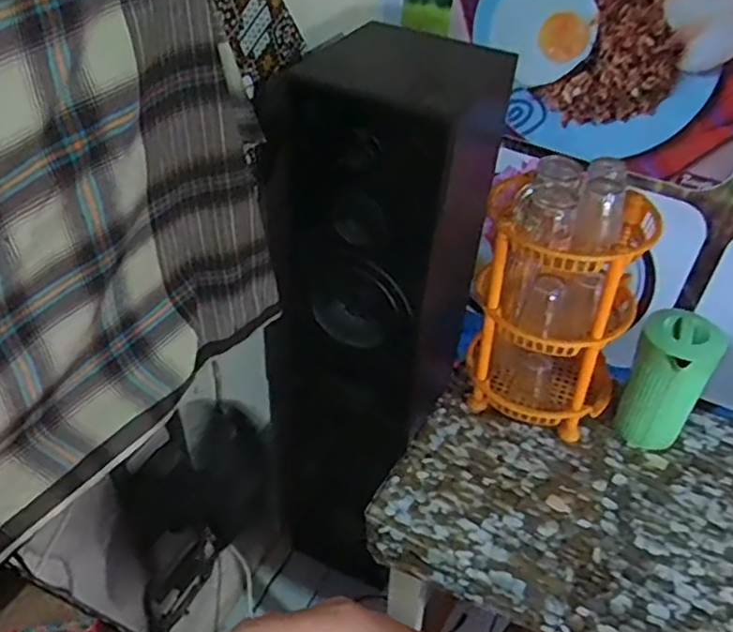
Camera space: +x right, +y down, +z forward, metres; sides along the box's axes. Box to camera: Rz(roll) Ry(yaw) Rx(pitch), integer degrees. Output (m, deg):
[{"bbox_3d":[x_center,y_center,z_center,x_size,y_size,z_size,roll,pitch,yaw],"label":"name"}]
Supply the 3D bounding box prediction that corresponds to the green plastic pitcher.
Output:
[{"bbox_3d":[0.436,0.104,1.017,0.107,0.232,0.112,28,46,25],"label":"green plastic pitcher"}]

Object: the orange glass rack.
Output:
[{"bbox_3d":[0.273,-0.021,0.997,0.221,0.380,0.191,17,42,14],"label":"orange glass rack"}]

